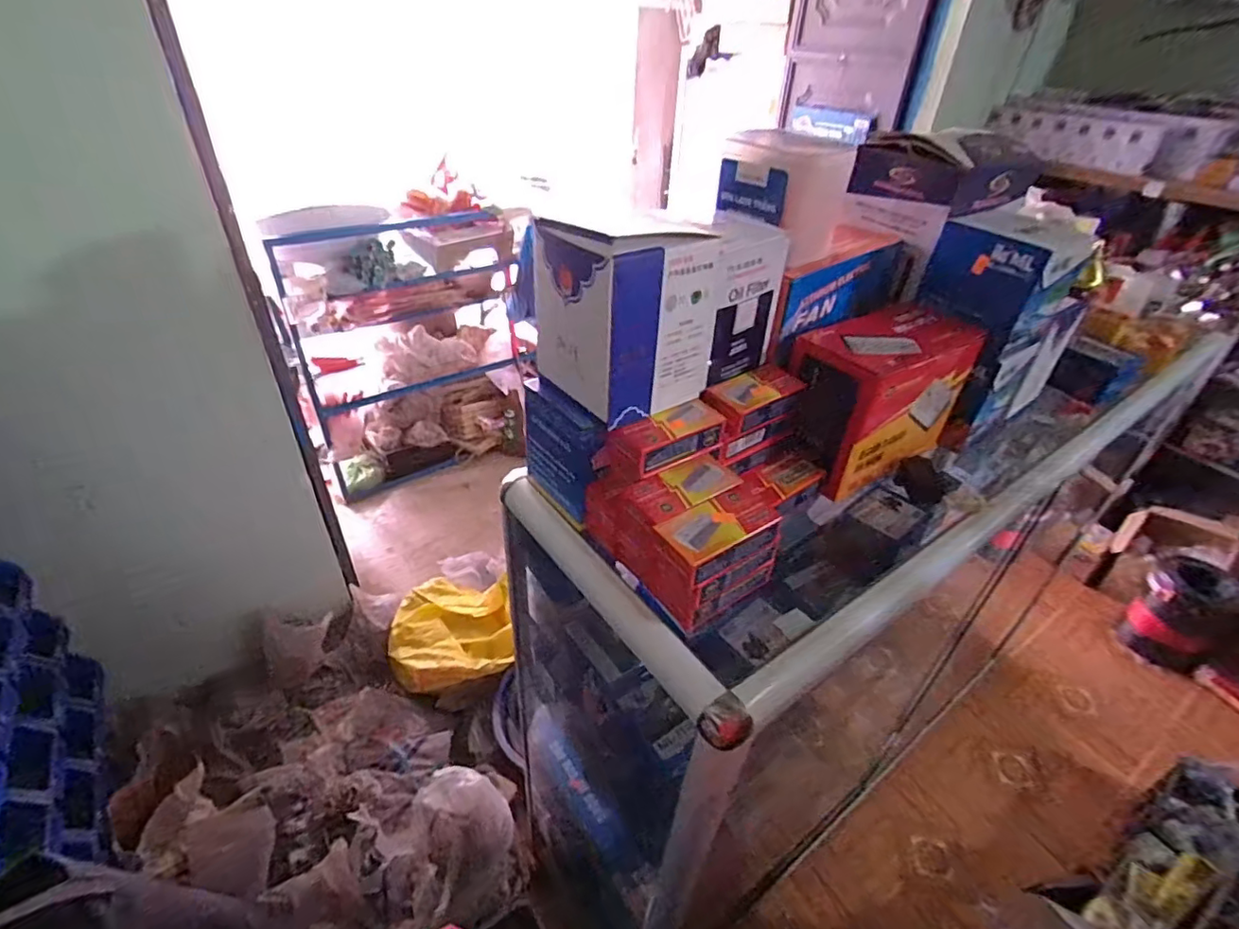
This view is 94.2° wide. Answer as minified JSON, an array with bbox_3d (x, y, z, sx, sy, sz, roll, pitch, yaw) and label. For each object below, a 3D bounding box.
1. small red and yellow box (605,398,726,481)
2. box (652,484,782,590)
[{"bbox_3d":[0.050,-0.026,0.563,0.120,0.042,0.042,-19,42,-28],"label":"small red and yellow box"},{"bbox_3d":[0.089,0.060,0.510,0.110,0.039,0.055,-20,43,-29],"label":"box"}]

